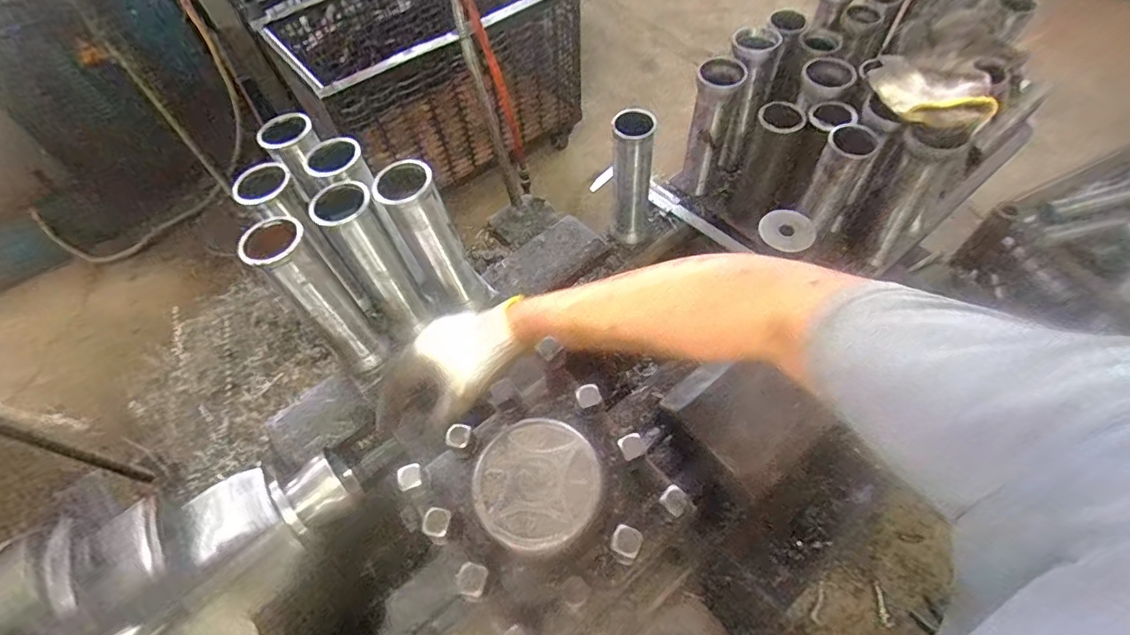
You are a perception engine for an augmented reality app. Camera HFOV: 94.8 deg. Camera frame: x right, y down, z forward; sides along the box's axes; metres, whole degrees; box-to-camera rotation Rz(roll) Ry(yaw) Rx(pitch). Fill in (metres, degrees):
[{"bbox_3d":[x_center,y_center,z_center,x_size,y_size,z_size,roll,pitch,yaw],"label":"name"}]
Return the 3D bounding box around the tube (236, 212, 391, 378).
[{"bbox_3d":[-0.233,-0.012,0.504,0.051,0.187,0.058,-38,63,-17],"label":"tube"}]

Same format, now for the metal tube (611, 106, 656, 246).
[{"bbox_3d":[0.089,-0.184,0.688,0.050,0.183,0.058,10,60,11],"label":"metal tube"}]

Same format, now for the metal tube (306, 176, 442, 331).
[{"bbox_3d":[-0.179,-0.046,0.510,0.049,0.185,0.046,-38,63,-17],"label":"metal tube"}]

